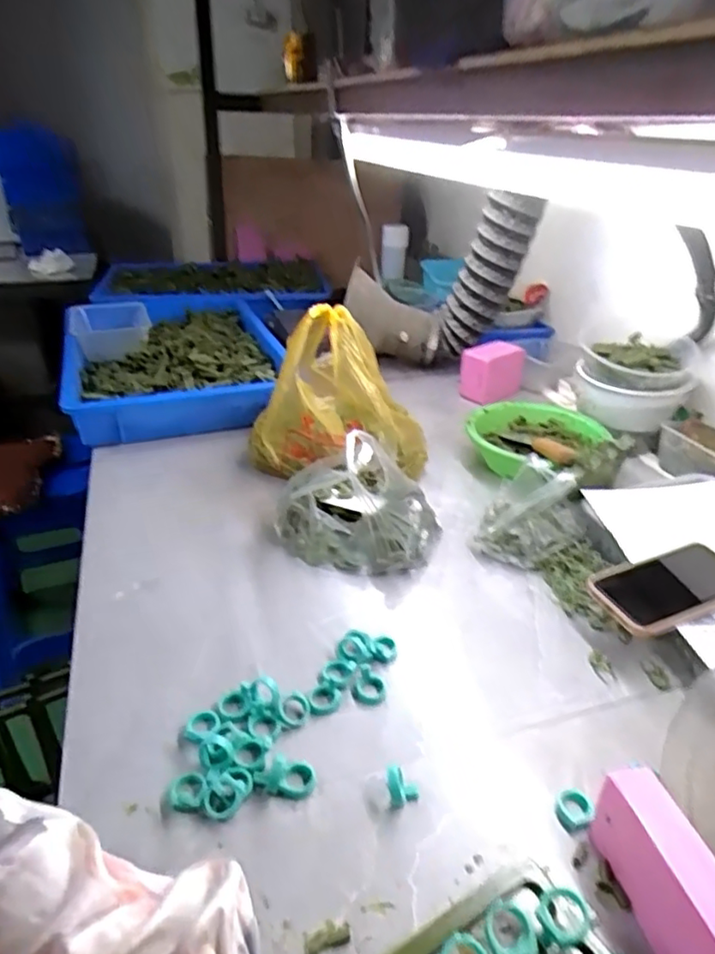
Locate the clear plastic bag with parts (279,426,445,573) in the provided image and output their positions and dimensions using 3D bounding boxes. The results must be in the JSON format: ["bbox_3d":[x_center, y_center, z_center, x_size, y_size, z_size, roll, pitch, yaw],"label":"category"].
[{"bbox_3d":[0.002,0.021,0.722,0.176,0.140,0.140,22,35,31],"label":"clear plastic bag with parts"}]

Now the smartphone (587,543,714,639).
[{"bbox_3d":[0.302,0.108,0.599,0.144,0.013,0.079,-14,42,-14],"label":"smartphone"}]

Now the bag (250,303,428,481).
[{"bbox_3d":[-0.025,-0.116,0.852,0.246,0.199,0.164,7,30,8],"label":"bag"}]

